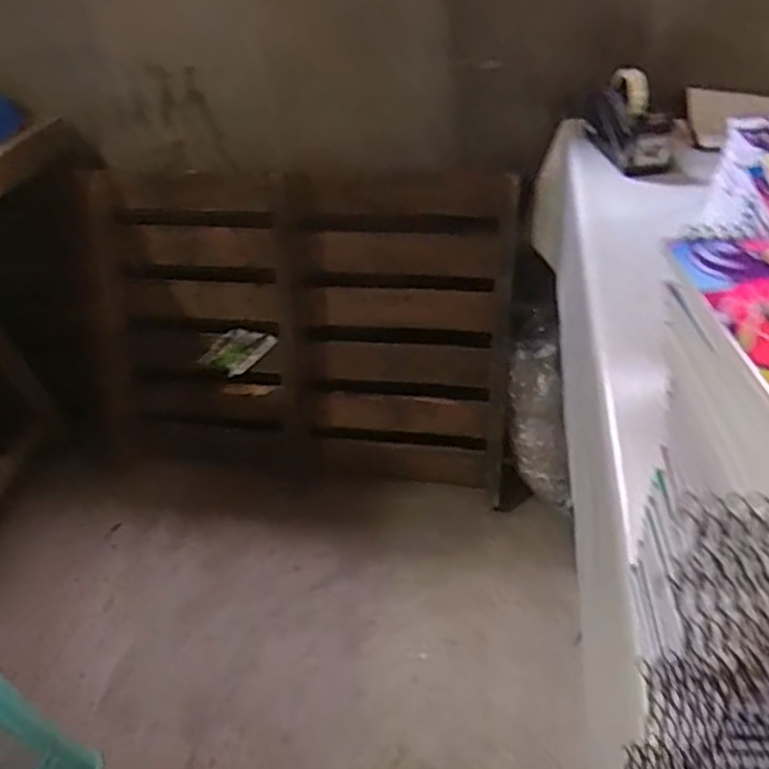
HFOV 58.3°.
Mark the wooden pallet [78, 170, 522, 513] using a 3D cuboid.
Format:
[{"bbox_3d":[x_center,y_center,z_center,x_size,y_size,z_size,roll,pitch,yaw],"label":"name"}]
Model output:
[{"bbox_3d":[-0.196,-0.125,1.617,0.974,0.702,0.114,4,20,9],"label":"wooden pallet"}]

